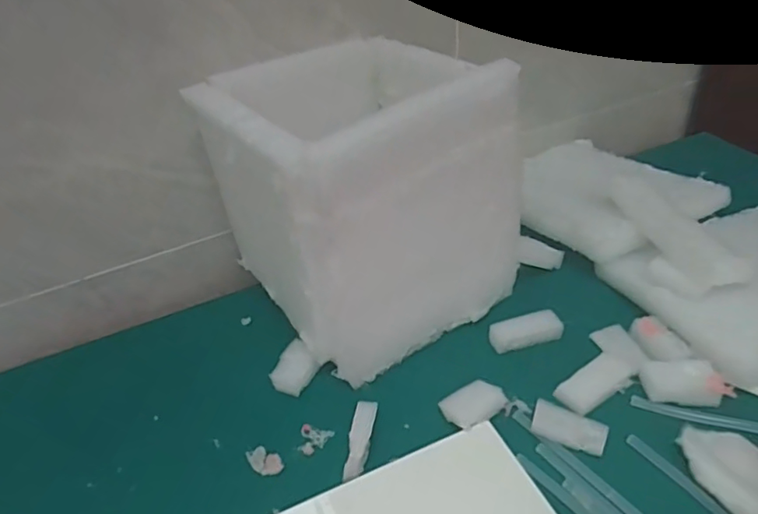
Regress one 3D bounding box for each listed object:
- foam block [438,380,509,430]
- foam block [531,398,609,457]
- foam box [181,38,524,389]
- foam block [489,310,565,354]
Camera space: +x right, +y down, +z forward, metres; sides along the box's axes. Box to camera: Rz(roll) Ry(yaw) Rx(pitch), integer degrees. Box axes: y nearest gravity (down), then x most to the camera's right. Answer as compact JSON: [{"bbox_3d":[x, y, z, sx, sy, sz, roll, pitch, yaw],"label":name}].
[{"bbox_3d":[0.078,0.120,0.476,0.049,0.010,0.032,-25,41,-22],"label":"foam block"},{"bbox_3d":[0.148,0.131,0.453,0.054,0.007,0.033,12,42,24],"label":"foam block"},{"bbox_3d":[-0.014,-0.058,0.540,0.210,0.231,0.199,-25,41,-22],"label":"foam box"},{"bbox_3d":[0.134,0.067,0.532,0.065,0.019,0.021,-12,38,-6],"label":"foam block"}]

